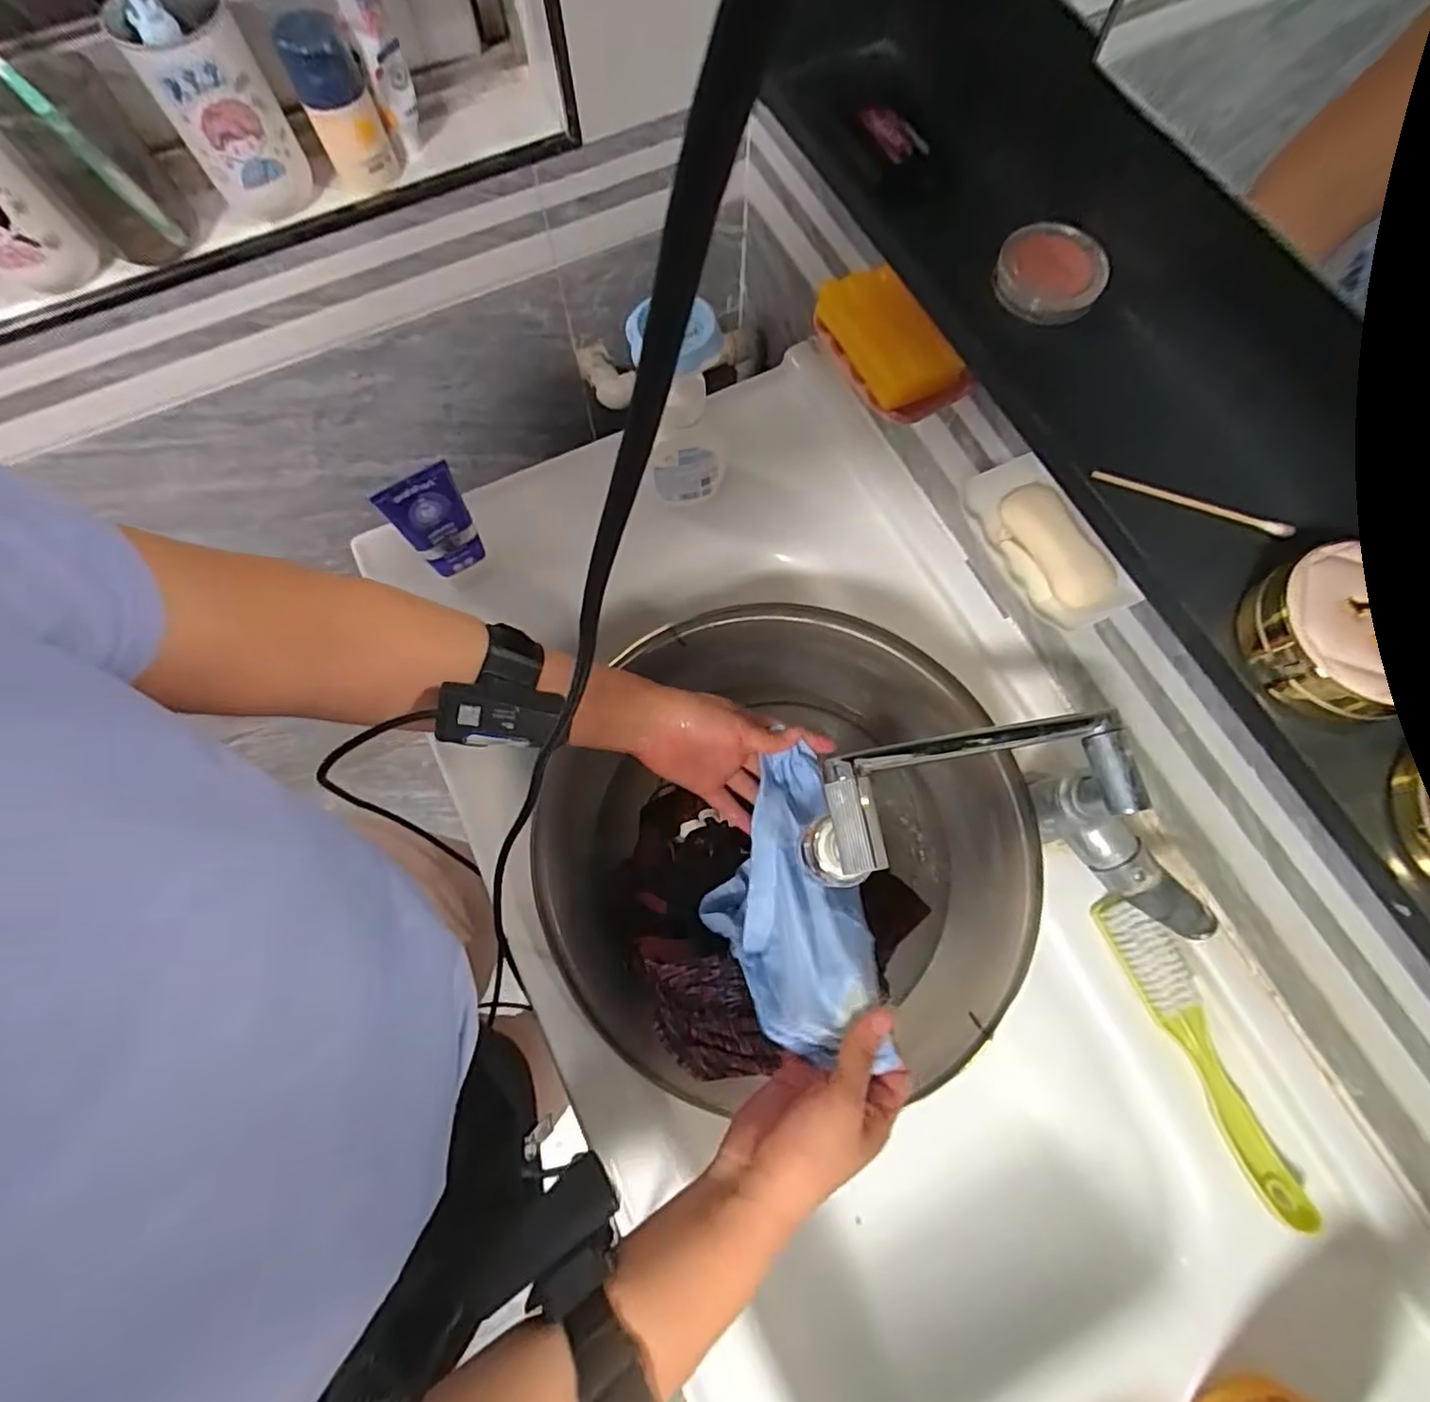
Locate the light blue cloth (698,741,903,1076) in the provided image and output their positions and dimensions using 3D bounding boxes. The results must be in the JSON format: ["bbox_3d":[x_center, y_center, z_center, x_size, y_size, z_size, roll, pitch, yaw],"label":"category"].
[{"bbox_3d":[0.050,0.141,0.489,0.105,0.139,0.197,-3,73,-2],"label":"light blue cloth"}]

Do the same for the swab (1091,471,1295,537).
[{"bbox_3d":[0.229,-0.096,0.319,0.093,0.006,0.006,21,73,5],"label":"swab"}]

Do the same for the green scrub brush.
[{"bbox_3d":[0.364,0.261,0.500,0.038,0.038,0.237,-24,74,-7],"label":"green scrub brush"}]

